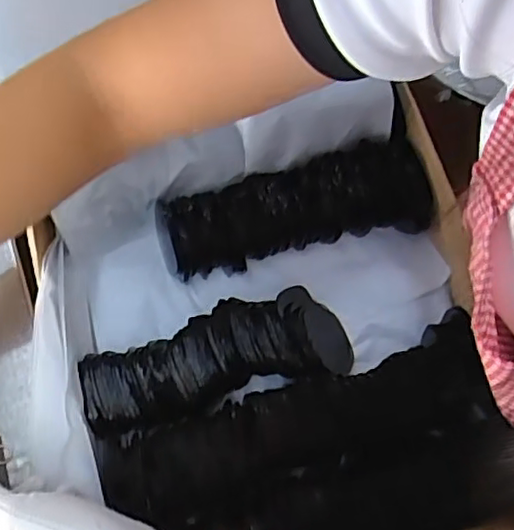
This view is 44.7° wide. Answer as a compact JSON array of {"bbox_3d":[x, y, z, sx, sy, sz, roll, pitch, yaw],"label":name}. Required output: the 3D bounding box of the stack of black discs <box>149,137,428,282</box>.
[{"bbox_3d":[0.026,-0.045,0.474,0.201,0.046,0.069,-12,73,-4],"label":"stack of black discs"}]

